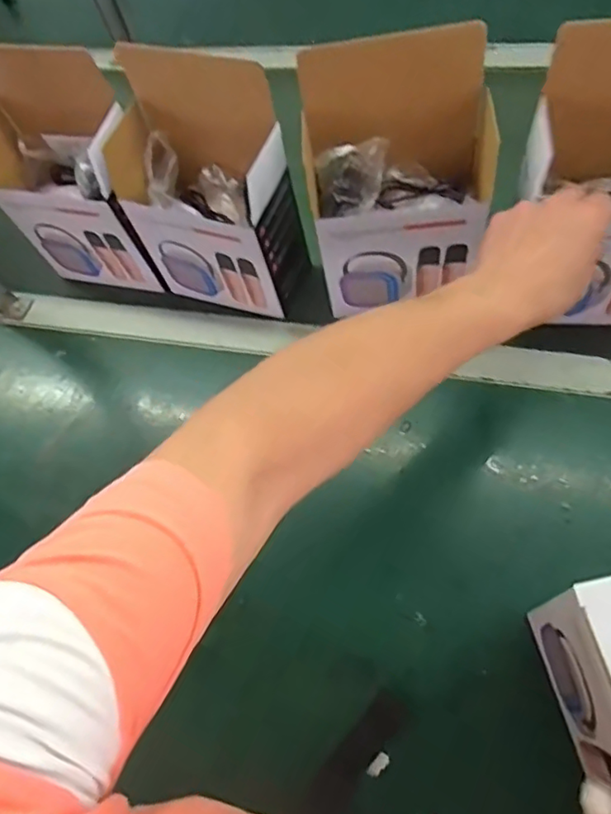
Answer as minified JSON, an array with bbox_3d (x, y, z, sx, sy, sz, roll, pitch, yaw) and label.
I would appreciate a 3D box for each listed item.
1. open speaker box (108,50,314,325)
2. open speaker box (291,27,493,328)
[{"bbox_3d":[-0.083,-0.201,0.561,0.160,0.232,0.112,19,62,13],"label":"open speaker box"},{"bbox_3d":[0.082,-0.183,0.493,0.164,0.219,0.083,0,59,2],"label":"open speaker box"}]

